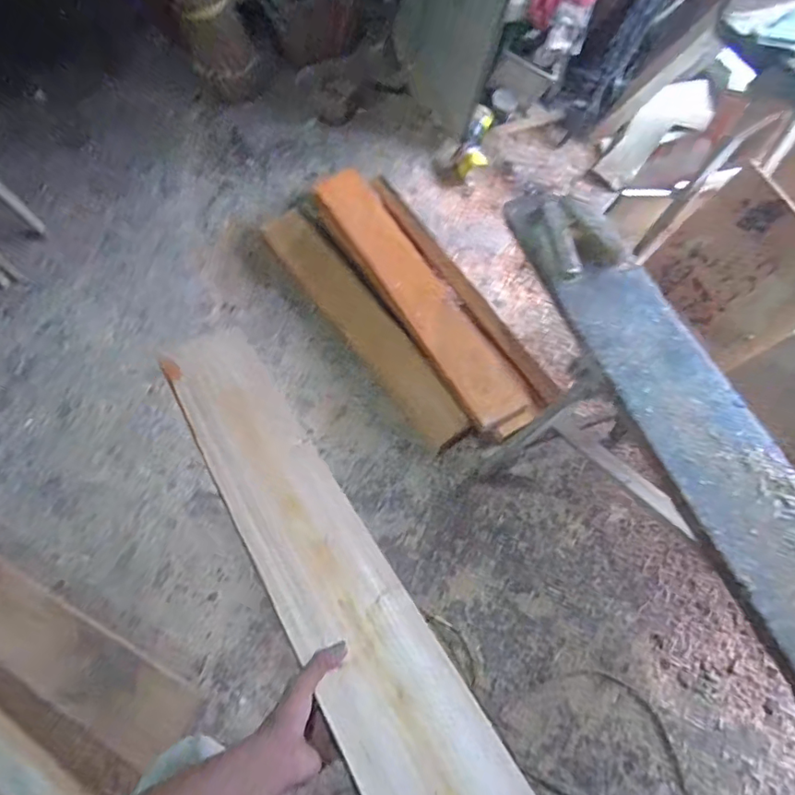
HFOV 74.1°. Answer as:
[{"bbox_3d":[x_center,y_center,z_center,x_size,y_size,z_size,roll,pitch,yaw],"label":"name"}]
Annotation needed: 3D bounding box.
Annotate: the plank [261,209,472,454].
[{"bbox_3d":[-0.129,-0.270,1.741,0.172,0.041,1.050,-37,70,-1],"label":"plank"}]

